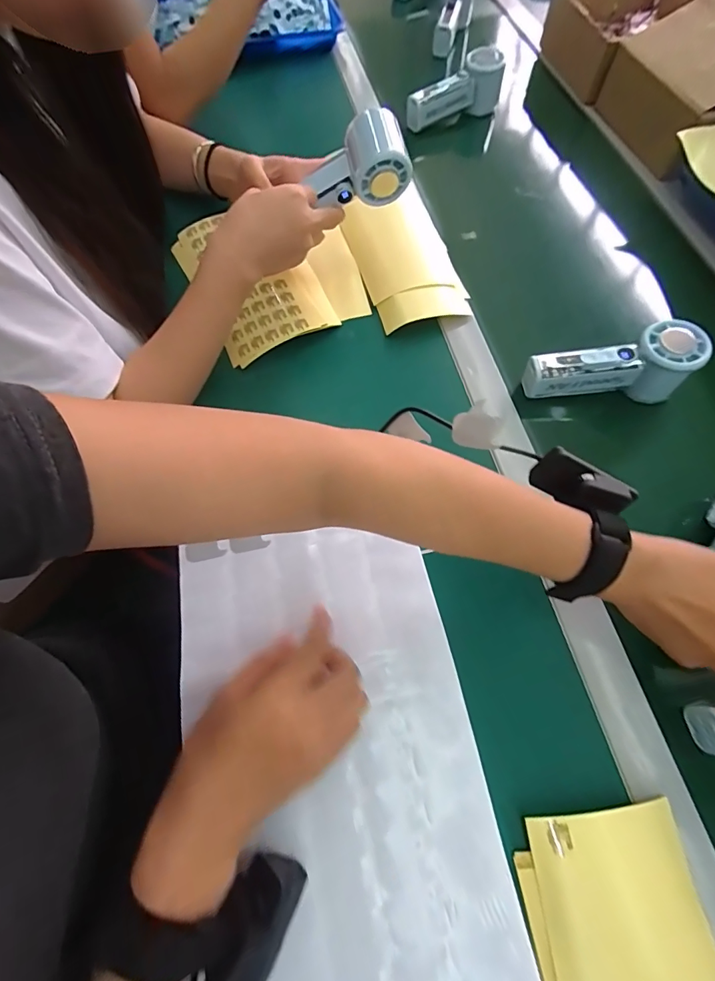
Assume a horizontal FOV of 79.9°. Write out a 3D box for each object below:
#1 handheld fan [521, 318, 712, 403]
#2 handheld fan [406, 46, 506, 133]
[{"bbox_3d":[0.245,-0.117,0.419,0.154,0.056,0.051,-7,65,8],"label":"handheld fan"},{"bbox_3d":[0.143,-0.573,0.613,0.143,0.066,0.045,-30,70,-11],"label":"handheld fan"}]

